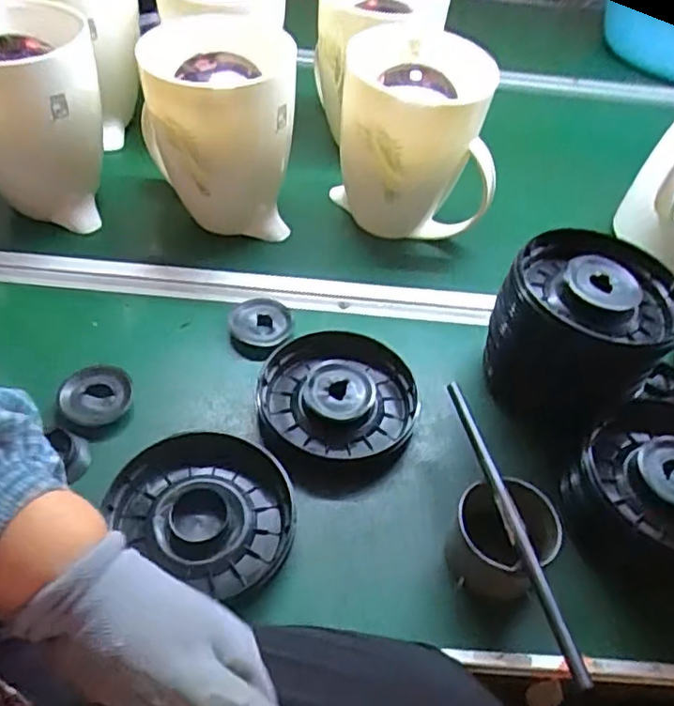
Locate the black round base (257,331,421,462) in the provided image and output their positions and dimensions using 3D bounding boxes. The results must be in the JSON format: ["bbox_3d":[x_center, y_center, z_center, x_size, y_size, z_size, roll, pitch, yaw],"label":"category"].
[{"bbox_3d":[0.003,0.040,0.566,0.140,0.034,0.127,-2,48,-9],"label":"black round base"}]

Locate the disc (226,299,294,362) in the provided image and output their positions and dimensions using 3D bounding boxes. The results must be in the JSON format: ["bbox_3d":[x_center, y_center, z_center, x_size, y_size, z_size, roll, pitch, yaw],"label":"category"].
[{"bbox_3d":[-0.073,-0.020,0.611,0.059,0.020,0.066,0,48,-7],"label":"disc"}]

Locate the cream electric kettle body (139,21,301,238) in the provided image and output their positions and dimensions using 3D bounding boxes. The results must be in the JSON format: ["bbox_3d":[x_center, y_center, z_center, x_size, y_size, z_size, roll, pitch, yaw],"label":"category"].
[{"bbox_3d":[-0.115,-0.216,0.647,0.142,0.196,0.143,0,48,-7],"label":"cream electric kettle body"}]

